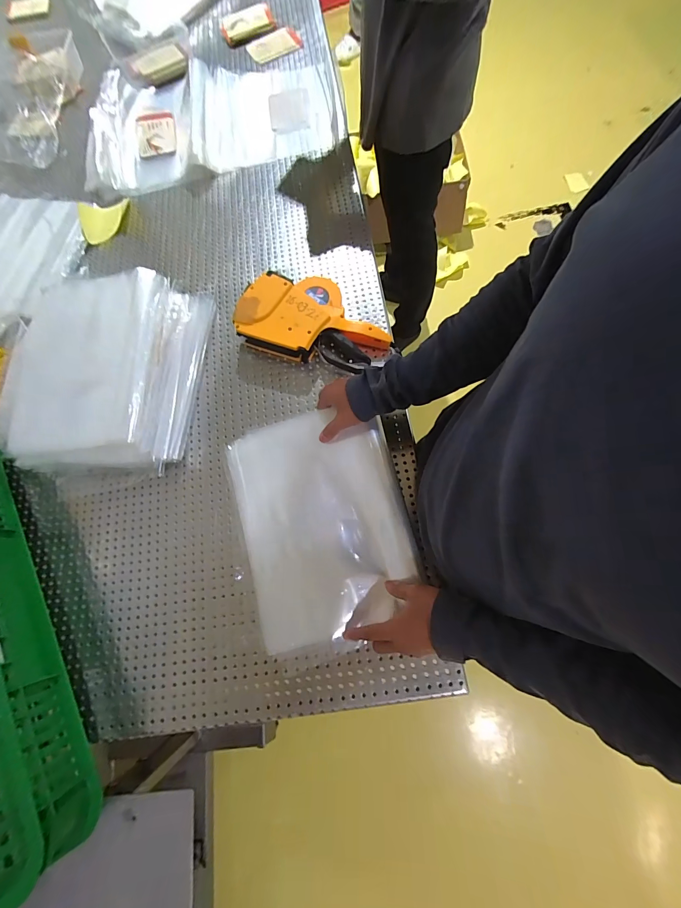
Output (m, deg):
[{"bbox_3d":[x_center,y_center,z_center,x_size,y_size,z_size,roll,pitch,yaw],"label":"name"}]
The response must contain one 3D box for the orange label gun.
[{"bbox_3d":[-0.040,-0.235,0.605,0.259,0.073,0.151,13,75,9],"label":"orange label gun"}]

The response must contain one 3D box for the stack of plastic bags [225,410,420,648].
[{"bbox_3d":[-0.029,0.097,0.499,0.232,0.031,0.311,-16,77,-4],"label":"stack of plastic bags"}]

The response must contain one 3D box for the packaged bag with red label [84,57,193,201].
[{"bbox_3d":[-0.475,-0.780,0.807,0.272,0.069,0.347,-10,72,2],"label":"packaged bag with red label"}]

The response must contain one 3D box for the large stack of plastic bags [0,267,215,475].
[{"bbox_3d":[-0.394,-0.137,0.568,0.280,0.093,0.346,6,74,7],"label":"large stack of plastic bags"}]

